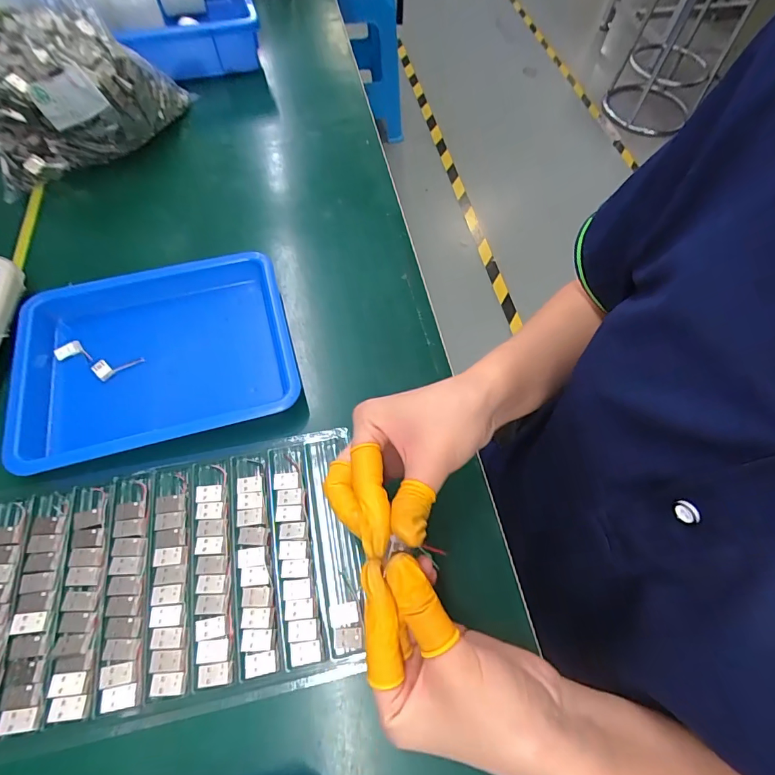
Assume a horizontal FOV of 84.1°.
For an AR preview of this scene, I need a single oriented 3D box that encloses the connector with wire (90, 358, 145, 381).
[{"bbox_3d":[-0.234,-0.021,0.370,0.038,0.004,0.021,-36,68,-20],"label":"connector with wire"}]

